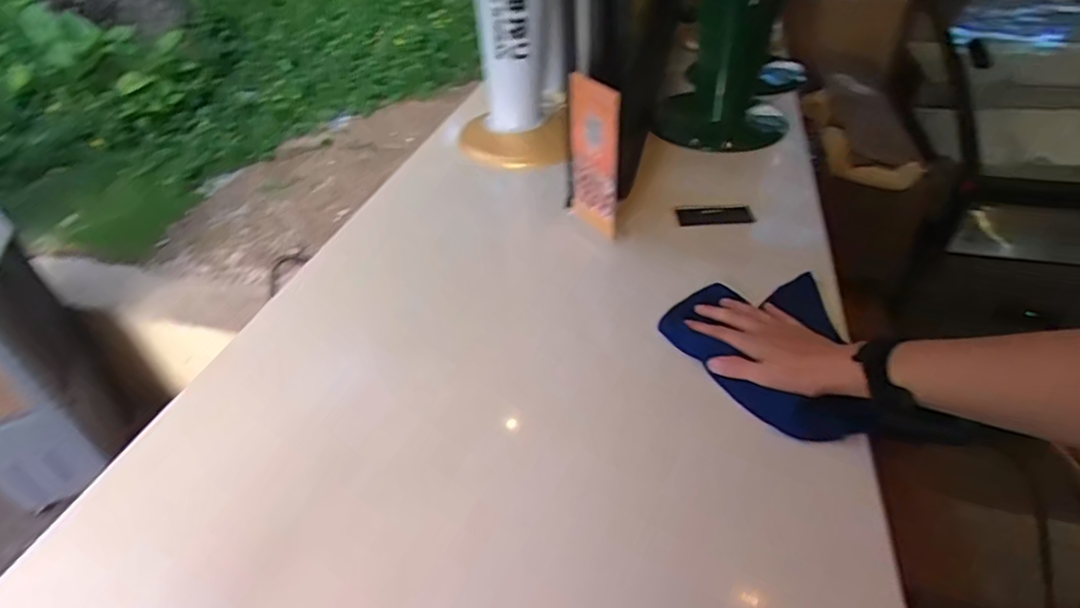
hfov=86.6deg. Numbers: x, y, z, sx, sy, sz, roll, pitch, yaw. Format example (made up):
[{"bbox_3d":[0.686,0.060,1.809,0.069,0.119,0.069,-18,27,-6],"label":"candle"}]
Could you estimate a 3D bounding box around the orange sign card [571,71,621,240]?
[{"bbox_3d":[0.070,-0.187,0.742,0.009,0.207,0.102,-25,47,-20],"label":"orange sign card"}]

